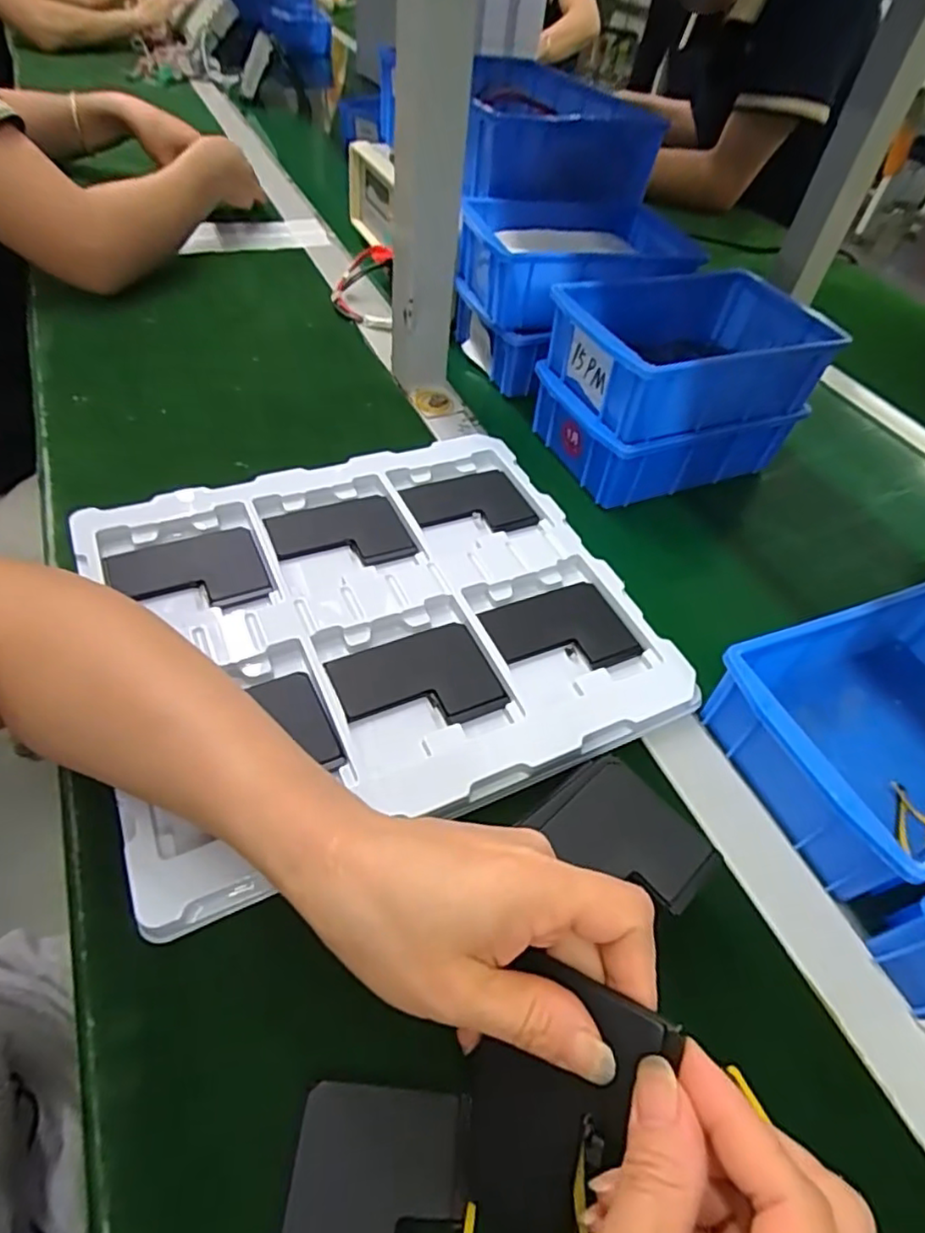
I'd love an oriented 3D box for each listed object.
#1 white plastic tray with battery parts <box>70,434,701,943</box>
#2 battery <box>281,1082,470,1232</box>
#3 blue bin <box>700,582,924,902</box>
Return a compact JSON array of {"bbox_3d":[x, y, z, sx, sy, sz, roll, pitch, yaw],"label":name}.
[{"bbox_3d":[-0.053,-0.005,0.400,0.314,0.024,0.277,-17,54,-21],"label":"white plastic tray with battery parts"},{"bbox_3d":[-0.032,0.221,0.222,0.063,0.004,0.088,7,50,-2],"label":"battery"},{"bbox_3d":[0.257,0.058,0.360,0.203,0.060,0.134,-15,54,-19],"label":"blue bin"}]

